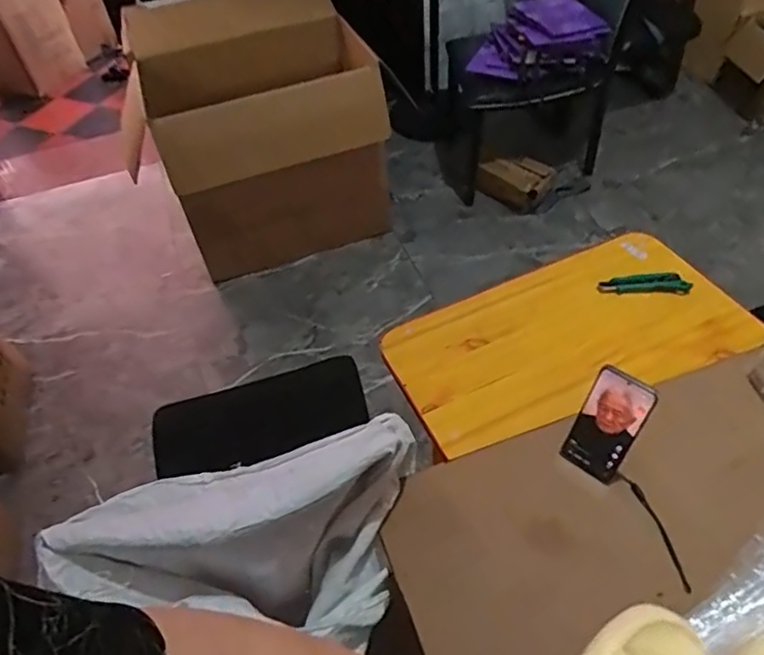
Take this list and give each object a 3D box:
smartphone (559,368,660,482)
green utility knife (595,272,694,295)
[{"bbox_3d":[0.298,0.130,0.779,0.077,0.150,0.018,32,36,25],"label":"smartphone"},{"bbox_3d":[0.470,-0.080,1.059,0.154,0.018,0.043,1,49,7],"label":"green utility knife"}]

